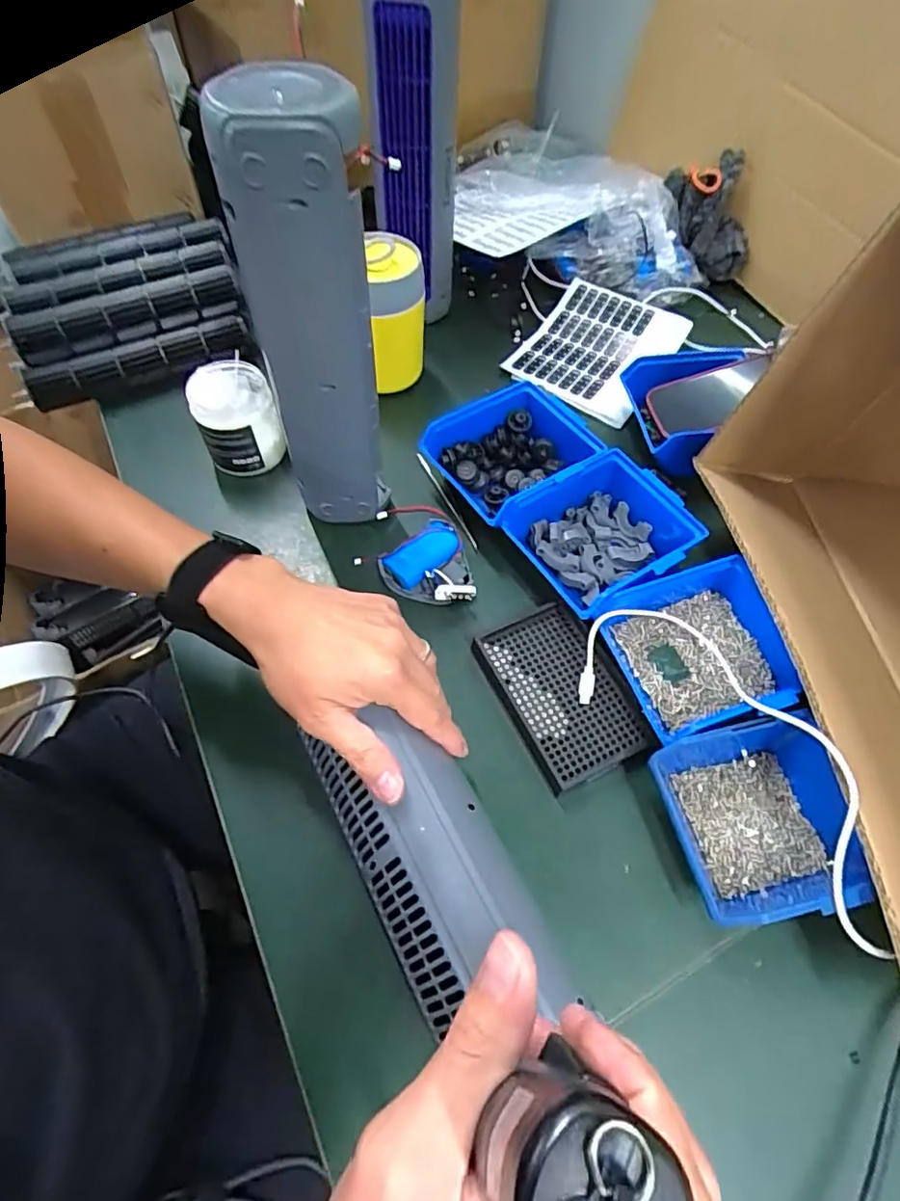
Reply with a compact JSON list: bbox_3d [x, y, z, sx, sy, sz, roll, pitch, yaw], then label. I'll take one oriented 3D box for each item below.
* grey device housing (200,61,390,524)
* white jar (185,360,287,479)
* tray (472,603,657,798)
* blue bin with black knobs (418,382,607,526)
[{"bbox_3d":[-0.095,-0.179,0.415,0.076,0.303,0.060,-19,62,-12],"label":"grey device housing"},{"bbox_3d":[-0.205,-0.174,0.558,0.072,0.080,0.074,1,59,-1],"label":"white jar"},{"bbox_3d":[0.088,0.072,0.451,0.091,0.020,0.137,-21,62,-13],"label":"tray"},{"bbox_3d":[0.066,-0.140,0.545,0.152,0.060,0.115,-30,65,-18],"label":"blue bin with black knobs"}]

